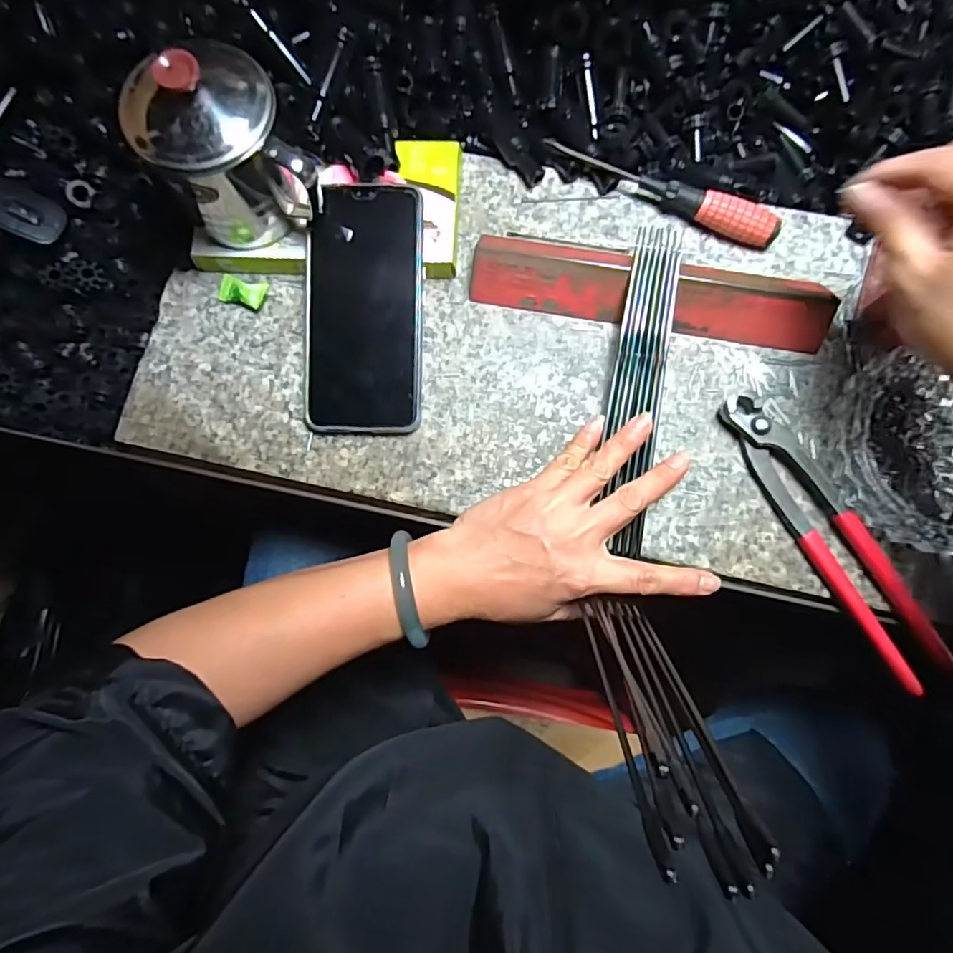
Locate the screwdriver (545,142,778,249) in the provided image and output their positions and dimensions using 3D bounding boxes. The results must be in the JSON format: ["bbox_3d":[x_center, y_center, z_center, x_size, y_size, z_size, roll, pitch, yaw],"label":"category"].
[{"bbox_3d":[0.126,-0.193,0.393,0.162,0.017,0.021,23,82,5],"label":"screwdriver"}]

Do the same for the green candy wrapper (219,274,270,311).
[{"bbox_3d":[-0.160,-0.127,0.393,0.033,0.013,0.021,17,81,5],"label":"green candy wrapper"}]

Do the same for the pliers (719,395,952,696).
[{"bbox_3d":[0.213,0.033,0.345,0.035,0.018,0.191,-32,81,-4],"label":"pliers"}]

